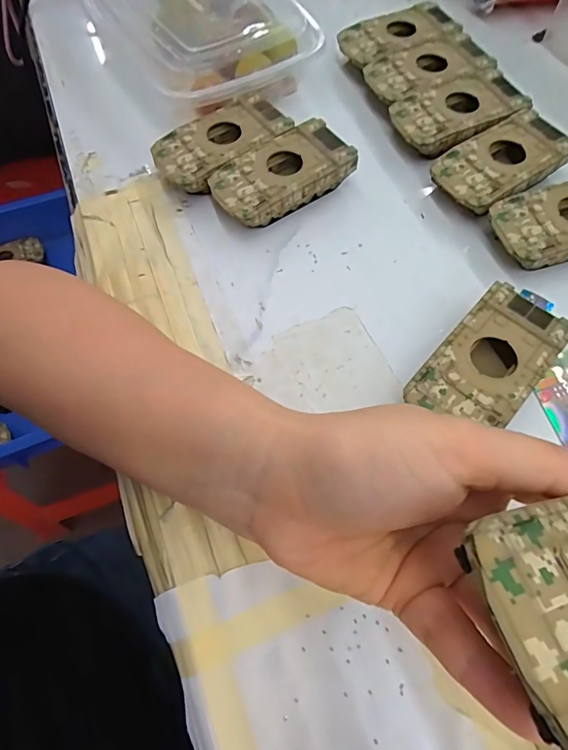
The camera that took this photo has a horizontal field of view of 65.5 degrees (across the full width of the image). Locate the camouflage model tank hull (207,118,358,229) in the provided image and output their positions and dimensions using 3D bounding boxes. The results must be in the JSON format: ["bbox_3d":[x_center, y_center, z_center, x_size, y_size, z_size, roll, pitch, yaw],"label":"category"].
[{"bbox_3d":[-0.001,-0.137,0.309,0.095,0.027,0.050,-32,68,-13],"label":"camouflage model tank hull"}]

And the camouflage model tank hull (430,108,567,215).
[{"bbox_3d":[0.151,-0.144,0.310,0.093,0.025,0.052,-34,68,-14],"label":"camouflage model tank hull"}]

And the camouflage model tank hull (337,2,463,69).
[{"bbox_3d":[0.095,-0.280,0.376,0.095,0.028,0.048,-23,66,-9],"label":"camouflage model tank hull"}]

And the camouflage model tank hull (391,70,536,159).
[{"bbox_3d":[0.129,-0.190,0.333,0.096,0.025,0.059,-27,67,-11],"label":"camouflage model tank hull"}]

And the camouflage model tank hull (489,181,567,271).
[{"bbox_3d":[0.183,-0.098,0.287,0.096,0.026,0.051,-15,65,-6],"label":"camouflage model tank hull"}]

